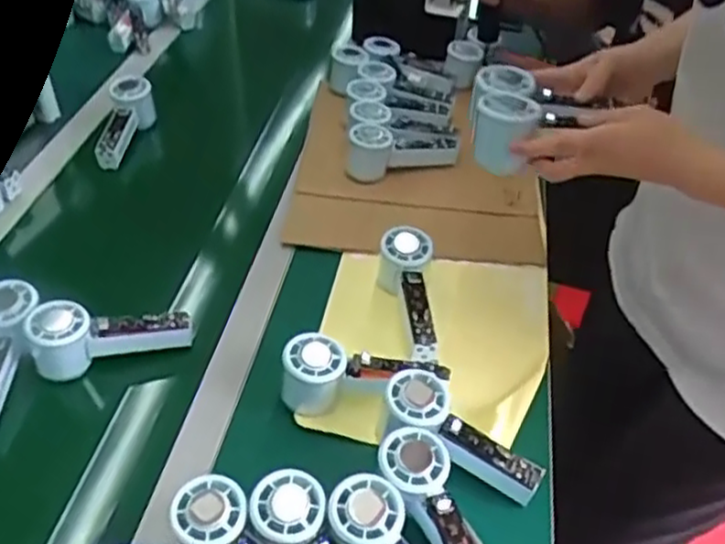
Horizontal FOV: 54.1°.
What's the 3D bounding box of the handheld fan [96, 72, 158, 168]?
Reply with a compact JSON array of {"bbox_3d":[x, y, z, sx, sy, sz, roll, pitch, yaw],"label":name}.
[{"bbox_3d":[-0.330,-0.207,0.981,0.057,0.052,0.154,8,59,4],"label":"handheld fan"}]

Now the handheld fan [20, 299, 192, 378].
[{"bbox_3d":[-0.247,0.058,0.702,0.146,0.061,0.047,-12,45,-17],"label":"handheld fan"}]

